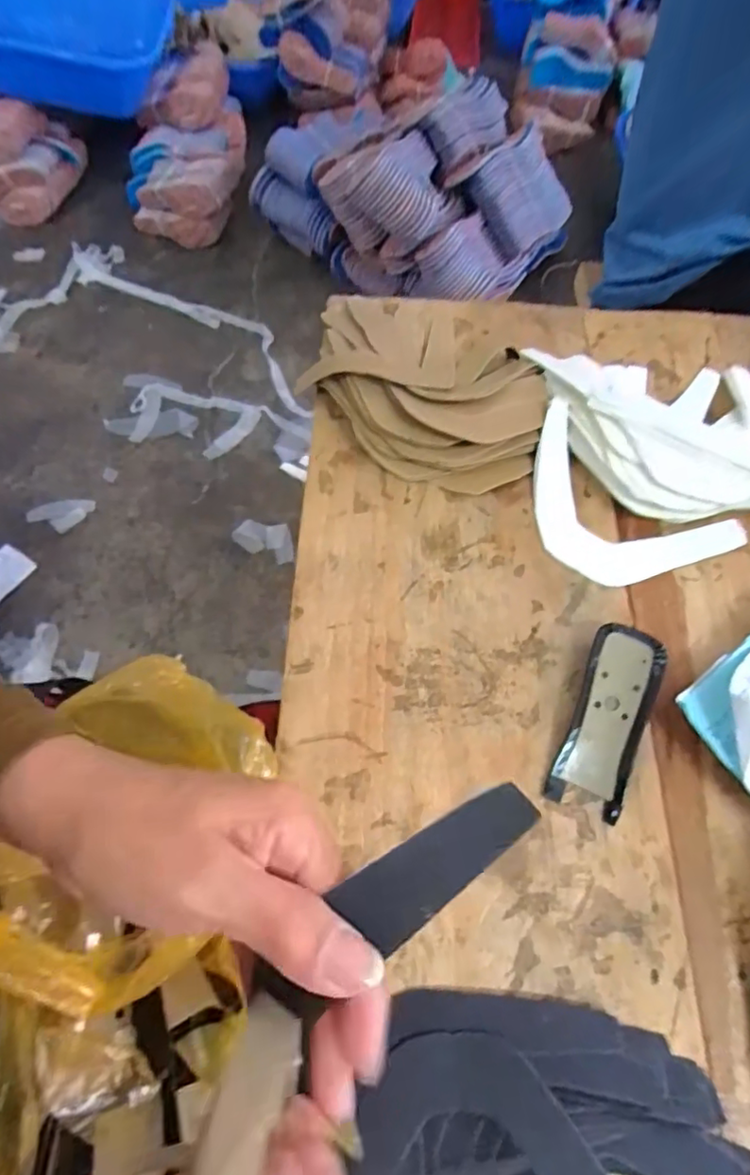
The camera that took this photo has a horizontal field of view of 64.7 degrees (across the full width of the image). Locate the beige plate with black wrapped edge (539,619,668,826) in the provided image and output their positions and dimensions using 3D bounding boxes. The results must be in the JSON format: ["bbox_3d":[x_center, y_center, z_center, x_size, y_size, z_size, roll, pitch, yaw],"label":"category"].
[{"bbox_3d":[0.146,0.080,0.369,0.044,0.016,0.118,24,66,9],"label":"beige plate with black wrapped edge"}]

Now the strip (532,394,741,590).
[{"bbox_3d":[0.175,-0.057,0.431,0.164,0.025,0.105,36,68,14],"label":"strip"}]

